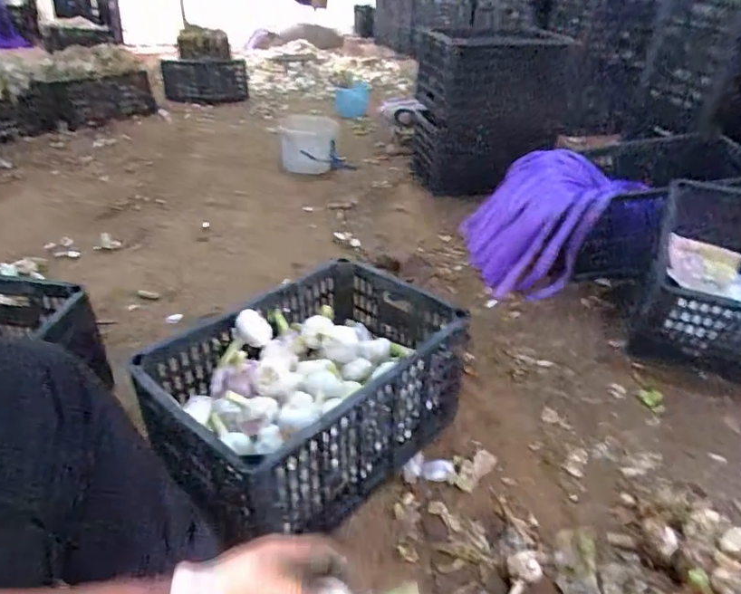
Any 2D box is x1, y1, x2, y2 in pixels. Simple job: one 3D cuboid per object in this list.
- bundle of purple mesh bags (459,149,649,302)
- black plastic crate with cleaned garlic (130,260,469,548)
[{"bbox_3d":[0.406,-0.198,1.318,0.299,0.267,0.358,-9,34,-14],"label":"bundle of purple mesh bags"},{"bbox_3d":[-0.085,0.144,0.838,0.306,0.220,0.459,25,40,34],"label":"black plastic crate with cleaned garlic"}]

